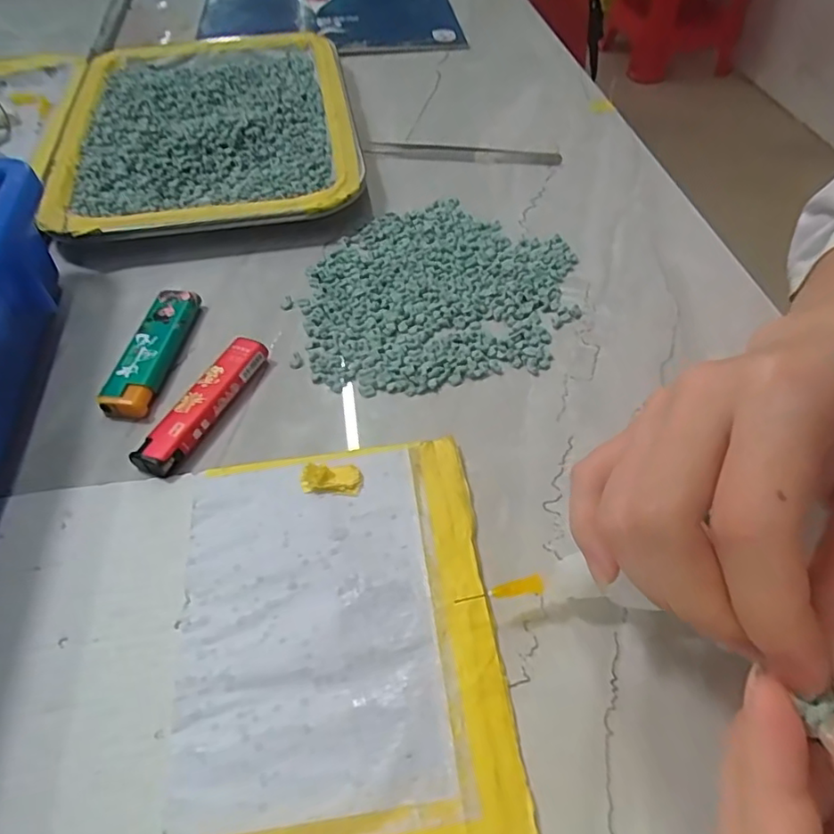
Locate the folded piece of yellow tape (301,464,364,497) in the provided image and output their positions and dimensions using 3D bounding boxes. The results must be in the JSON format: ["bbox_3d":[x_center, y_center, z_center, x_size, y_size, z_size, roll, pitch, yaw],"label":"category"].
[{"bbox_3d":[-0.035,0.025,0.247,0.024,0.005,0.013,3,51,3],"label":"folded piece of yellow tape"}]

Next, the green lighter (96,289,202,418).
[{"bbox_3d":[-0.130,-0.033,0.298,0.022,0.013,0.076,6,51,5],"label":"green lighter"}]

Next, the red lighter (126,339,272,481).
[{"bbox_3d":[-0.096,-0.006,0.274,0.019,0.011,0.078,21,54,16],"label":"red lighter"}]

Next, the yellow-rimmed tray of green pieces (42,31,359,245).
[{"bbox_3d":[-0.147,-0.211,0.427,0.191,0.024,0.275,-8,52,-6],"label":"yellow-rimmed tray of green pieces"}]

